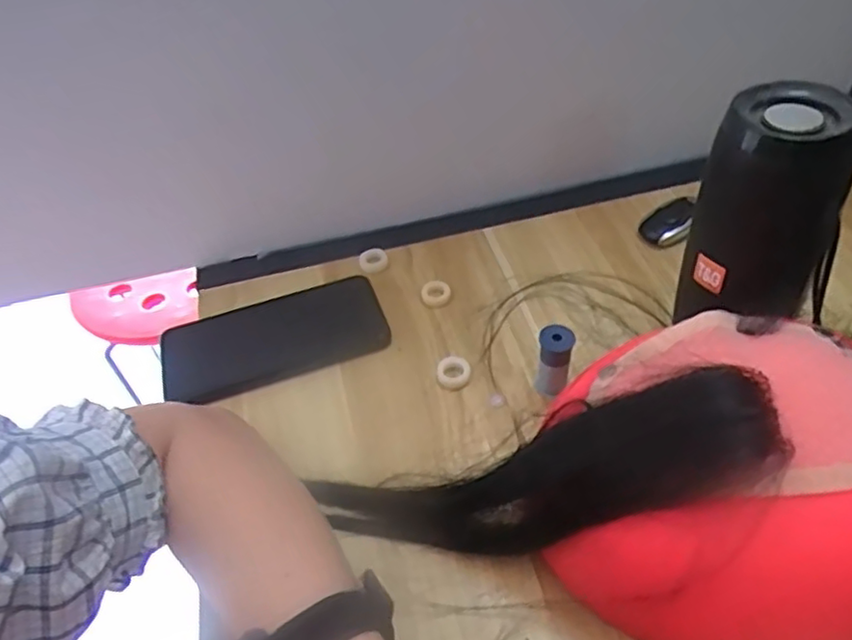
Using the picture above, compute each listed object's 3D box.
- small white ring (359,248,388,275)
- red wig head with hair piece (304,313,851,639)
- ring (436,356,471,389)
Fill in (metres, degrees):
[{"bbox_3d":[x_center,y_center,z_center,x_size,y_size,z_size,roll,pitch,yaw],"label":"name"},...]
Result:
[{"bbox_3d":[-0.043,-0.050,0.514,0.023,0.006,0.019,-9,48,-2],"label":"small white ring"},{"bbox_3d":[0.082,0.085,0.306,0.280,0.126,0.118,-1,48,5],"label":"red wig head with hair piece"},{"bbox_3d":[0.018,0.034,0.429,0.022,0.010,0.022,-3,48,3],"label":"ring"}]

